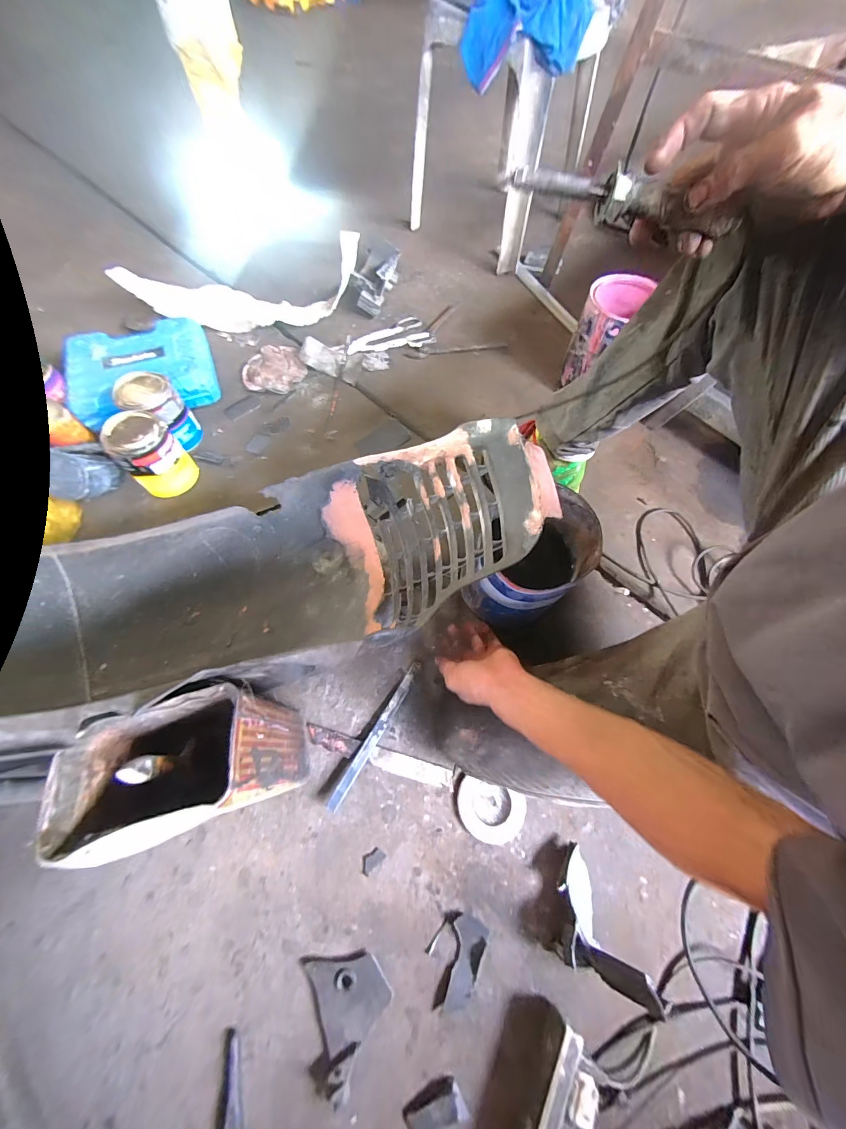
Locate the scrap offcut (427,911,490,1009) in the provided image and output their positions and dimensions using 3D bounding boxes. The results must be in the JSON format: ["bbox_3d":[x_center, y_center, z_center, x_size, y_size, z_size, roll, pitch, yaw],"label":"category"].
[{"bbox_3d":[0.038,0.490,0.463,0.061,0.009,0.092,25,68,9],"label":"scrap offcut"}]

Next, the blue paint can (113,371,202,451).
[{"bbox_3d":[-0.523,-0.301,0.745,0.094,0.139,0.097,1,66,-1],"label":"blue paint can"}]

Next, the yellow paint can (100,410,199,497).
[{"bbox_3d":[-0.505,-0.204,0.699,0.105,0.136,0.094,-42,73,-18],"label":"yellow paint can"}]

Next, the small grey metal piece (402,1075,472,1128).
[{"bbox_3d":[0.013,0.597,0.406,0.065,0.014,0.038,-21,68,-11],"label":"small grey metal piece"}]

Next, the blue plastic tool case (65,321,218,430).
[{"bbox_3d":[-0.612,-0.416,0.829,0.283,0.086,0.241,-21,68,-11],"label":"blue plastic tool case"}]

